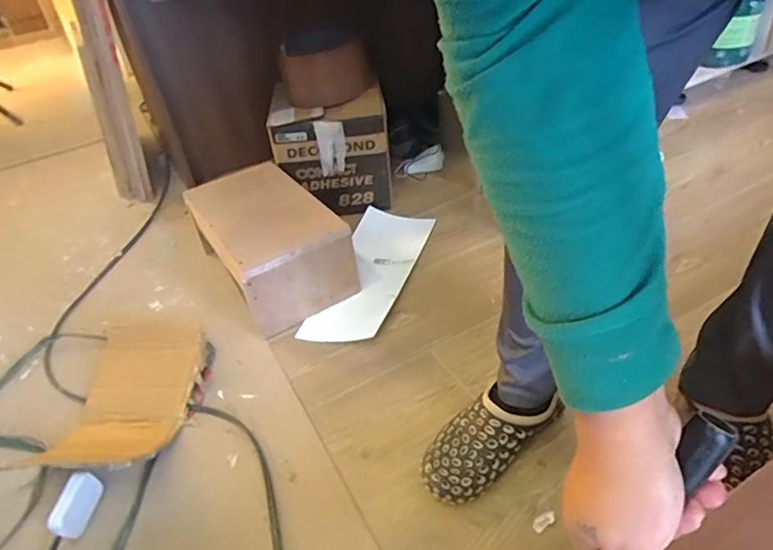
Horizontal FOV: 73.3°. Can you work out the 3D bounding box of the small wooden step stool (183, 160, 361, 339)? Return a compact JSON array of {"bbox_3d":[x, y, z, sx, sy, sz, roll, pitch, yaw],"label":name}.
[{"bbox_3d":[-0.256,-0.073,1.130,0.228,0.165,0.374,-28,44,-22],"label":"small wooden step stool"}]

